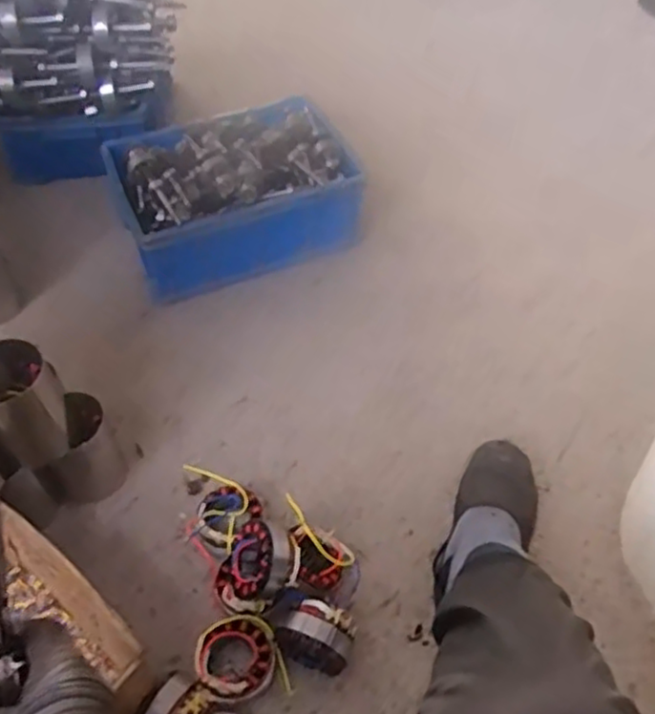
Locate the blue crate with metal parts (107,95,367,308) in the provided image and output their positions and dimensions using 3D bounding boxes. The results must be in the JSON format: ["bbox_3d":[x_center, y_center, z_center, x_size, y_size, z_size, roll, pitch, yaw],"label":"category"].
[{"bbox_3d":[-0.170,-0.298,1.271,0.409,0.213,0.291,-21,54,-15],"label":"blue crate with metal parts"}]

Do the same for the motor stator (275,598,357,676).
[{"bbox_3d":[-0.013,0.317,0.785,0.086,0.089,0.061,18,54,16],"label":"motor stator"}]

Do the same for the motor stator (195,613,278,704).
[{"bbox_3d":[-0.103,0.344,0.790,0.090,0.055,0.085,-1,51,1],"label":"motor stator"}]

